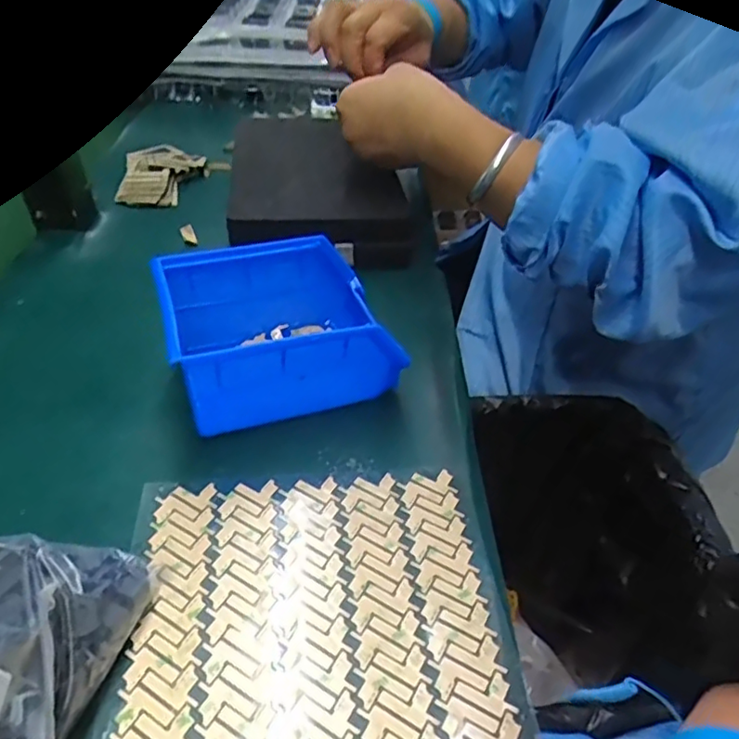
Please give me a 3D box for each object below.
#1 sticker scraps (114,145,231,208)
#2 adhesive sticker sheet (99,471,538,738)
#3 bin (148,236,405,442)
[{"bbox_3d":[-0.208,-0.218,0.643,0.106,0.019,0.155,-7,42,-11],"label":"sticker scraps"},{"bbox_3d":[-0.022,0.140,0.255,0.169,0.007,0.236,-3,41,-6],"label":"adhesive sticker sheet"},{"bbox_3d":[-0.058,-0.023,0.388,0.128,0.075,0.106,-12,44,-16],"label":"bin"}]

